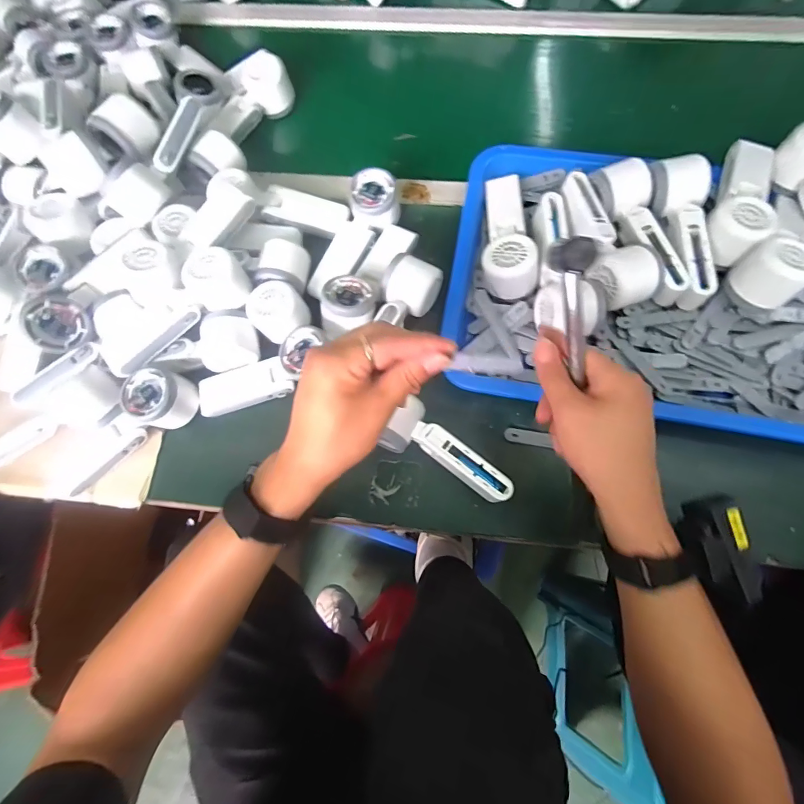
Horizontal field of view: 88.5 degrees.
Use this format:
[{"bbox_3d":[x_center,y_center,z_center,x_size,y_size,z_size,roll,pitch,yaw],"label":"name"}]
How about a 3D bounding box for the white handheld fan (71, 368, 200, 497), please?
[{"bbox_3d":[-0.290,0.032,0.446,0.060,0.052,0.165,44,95,15],"label":"white handheld fan"}]

